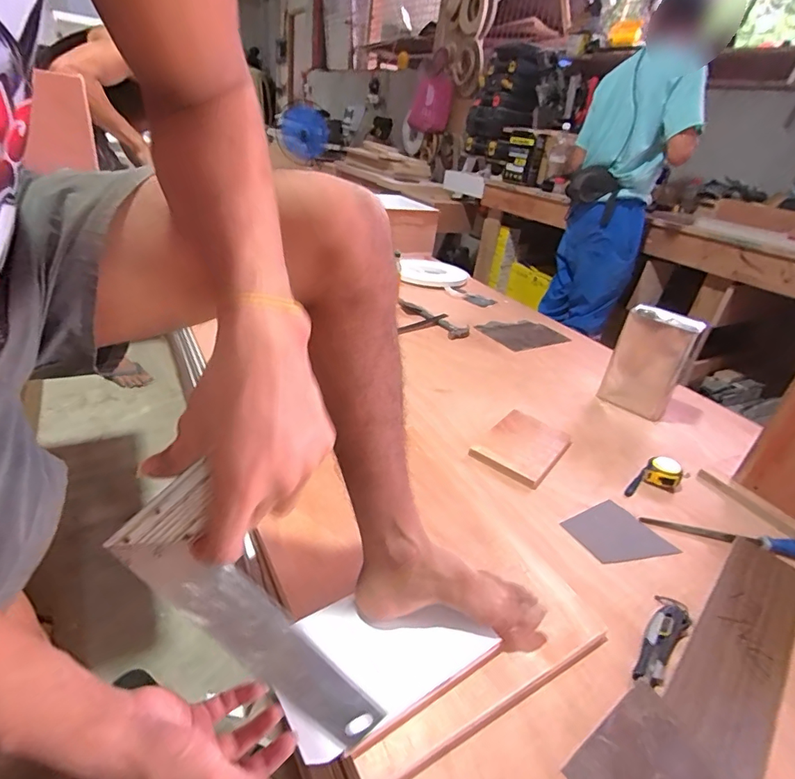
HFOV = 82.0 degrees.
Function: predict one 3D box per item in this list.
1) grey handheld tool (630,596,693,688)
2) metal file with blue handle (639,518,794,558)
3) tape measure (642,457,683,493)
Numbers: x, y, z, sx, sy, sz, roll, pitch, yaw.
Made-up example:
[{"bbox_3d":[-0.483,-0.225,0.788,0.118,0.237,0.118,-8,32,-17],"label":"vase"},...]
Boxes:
[{"bbox_3d":[0.356,0.325,0.606,0.044,0.022,0.156,29,32,31],"label":"grey handheld tool"},{"bbox_3d":[0.583,0.250,0.785,0.292,0.026,0.033,14,27,5],"label":"metal file with blue handle"},{"bbox_3d":[0.527,0.166,0.902,0.067,0.048,0.050,29,34,32],"label":"tape measure"}]

